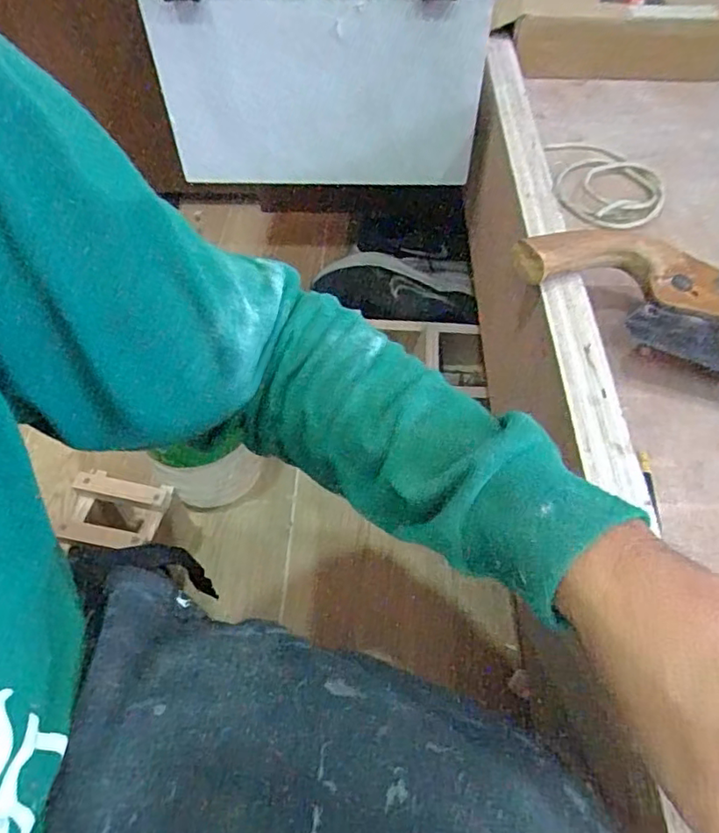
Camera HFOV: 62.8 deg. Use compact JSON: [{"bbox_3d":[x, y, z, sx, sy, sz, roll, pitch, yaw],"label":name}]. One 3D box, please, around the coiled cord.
[{"bbox_3d":[0.256,-0.248,0.616,0.103,0.017,0.168,-7,53,-5],"label":"coiled cord"}]

